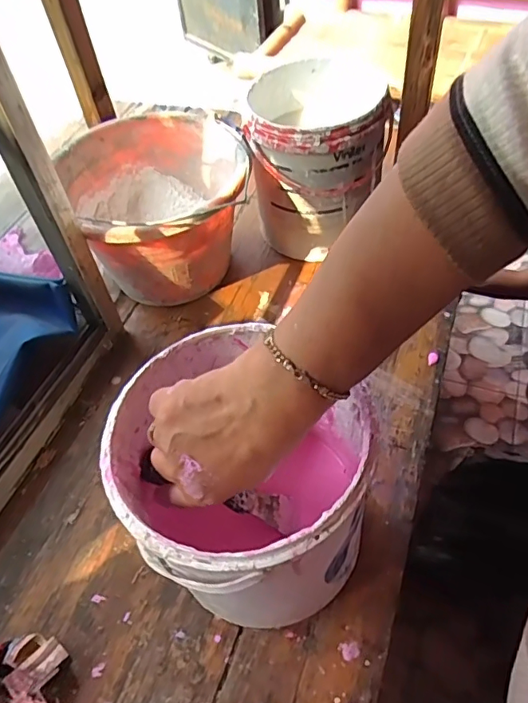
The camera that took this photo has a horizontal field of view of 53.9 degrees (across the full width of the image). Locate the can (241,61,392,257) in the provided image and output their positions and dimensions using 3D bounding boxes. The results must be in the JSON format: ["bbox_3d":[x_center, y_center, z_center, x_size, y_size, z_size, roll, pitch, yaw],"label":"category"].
[{"bbox_3d":[0.071,-0.254,0.690,0.165,0.185,0.186,-1,53,5],"label":"can"}]

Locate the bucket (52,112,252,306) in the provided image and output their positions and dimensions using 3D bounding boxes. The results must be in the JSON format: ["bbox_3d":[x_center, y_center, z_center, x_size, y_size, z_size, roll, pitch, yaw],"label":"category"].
[{"bbox_3d":[-0.119,-0.169,0.657,0.202,0.162,0.228,-21,54,-11],"label":"bucket"}]

